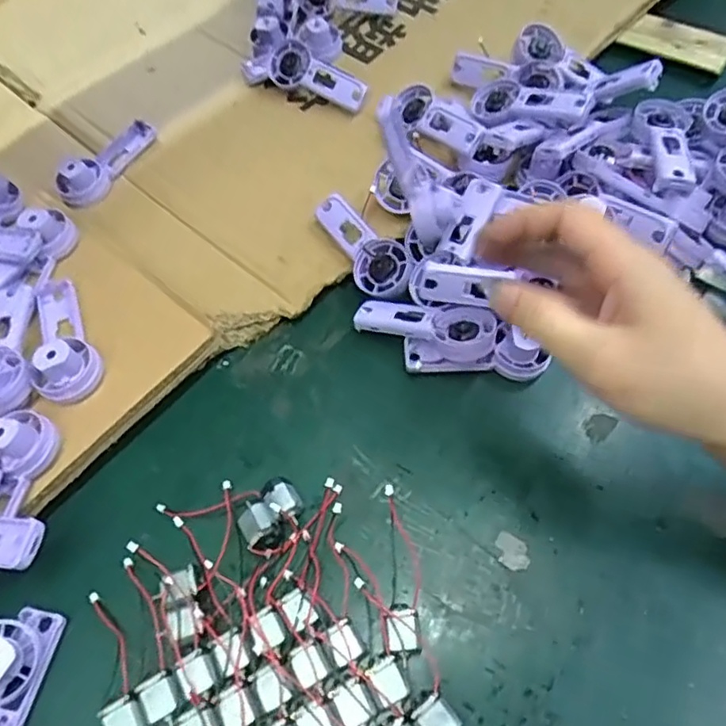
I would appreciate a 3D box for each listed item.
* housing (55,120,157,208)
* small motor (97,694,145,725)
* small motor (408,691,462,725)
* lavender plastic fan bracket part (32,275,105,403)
[{"bbox_3d":[-0.209,-0.165,0.504,0.036,0.025,0.095,20,63,13],"label":"housing"},{"bbox_3d":[-0.116,0.180,0.310,0.018,0.015,0.026,-34,64,-16],"label":"small motor"},{"bbox_3d":[0.037,0.176,0.303,0.018,0.015,0.025,-39,66,-18],"label":"small motor"},{"bbox_3d":[-0.192,-0.020,0.392,0.037,0.028,0.094,-24,62,-11],"label":"lavender plastic fan bracket part"}]

